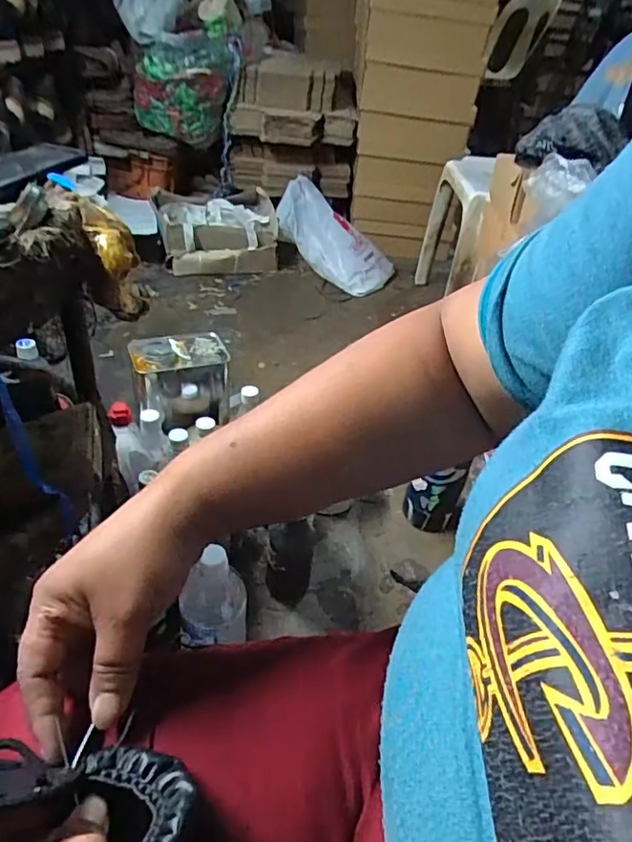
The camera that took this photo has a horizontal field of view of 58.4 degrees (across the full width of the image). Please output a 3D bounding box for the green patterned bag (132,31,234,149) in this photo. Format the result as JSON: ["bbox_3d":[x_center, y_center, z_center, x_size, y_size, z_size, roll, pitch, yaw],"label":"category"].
[{"bbox_3d":[-0.382,-0.953,1.626,0.263,0.264,0.098,-2,40,-12],"label":"green patterned bag"}]

